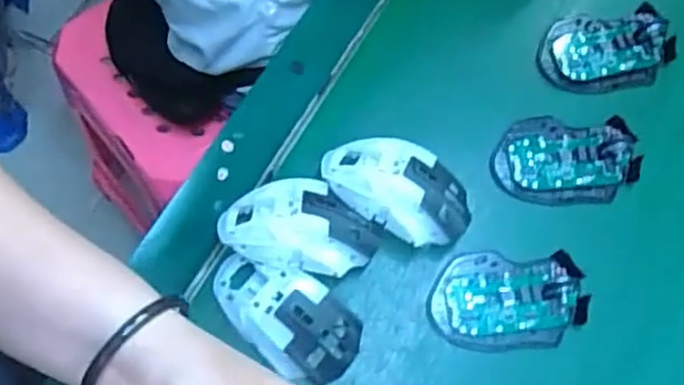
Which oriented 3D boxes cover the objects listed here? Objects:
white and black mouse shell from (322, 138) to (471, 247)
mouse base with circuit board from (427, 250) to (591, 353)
[{"bbox_3d":[0.042,-0.004,0.533,0.117,0.043,0.069,30,71,5],"label":"white and black mouse shell"},{"bbox_3d":[0.125,0.080,0.527,0.115,0.015,0.072,3,71,-4],"label":"mouse base with circuit board"}]

